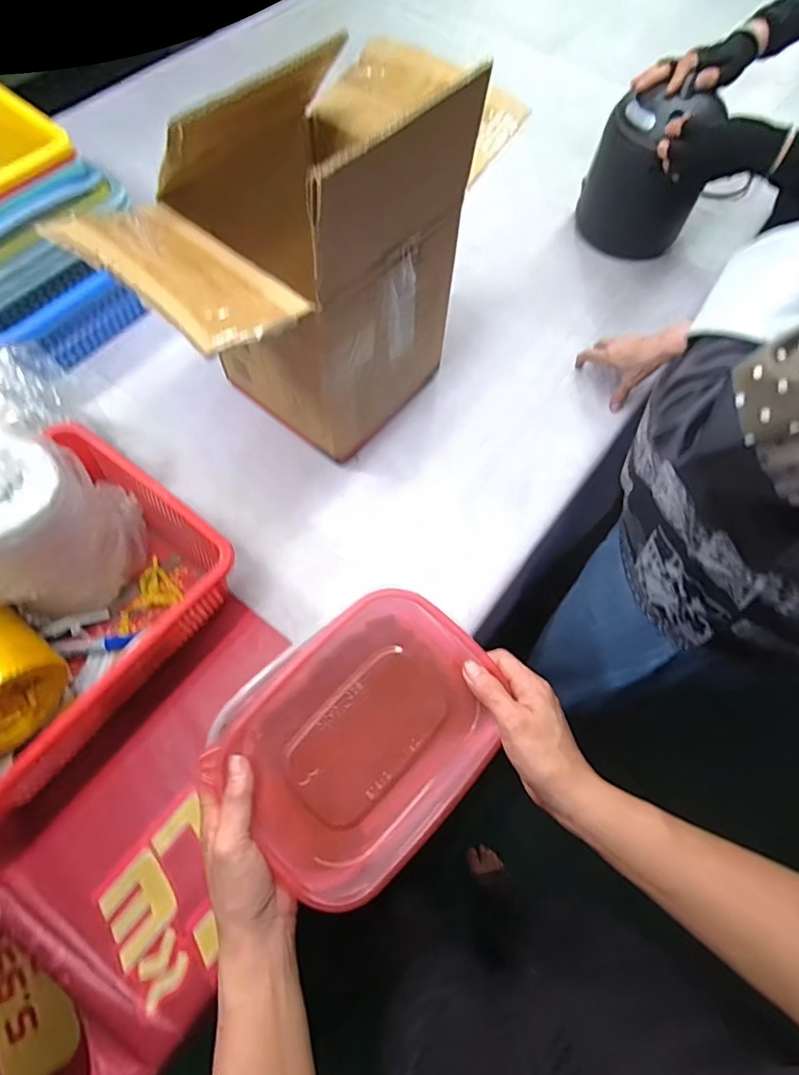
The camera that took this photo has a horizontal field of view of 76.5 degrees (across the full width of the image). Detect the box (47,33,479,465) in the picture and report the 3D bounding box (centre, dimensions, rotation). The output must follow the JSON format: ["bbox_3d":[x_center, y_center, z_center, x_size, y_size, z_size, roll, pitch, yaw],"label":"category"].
[{"bbox_3d":[-0.091,-0.311,0.565,0.250,0.336,0.425,37,69,16],"label":"box"}]

